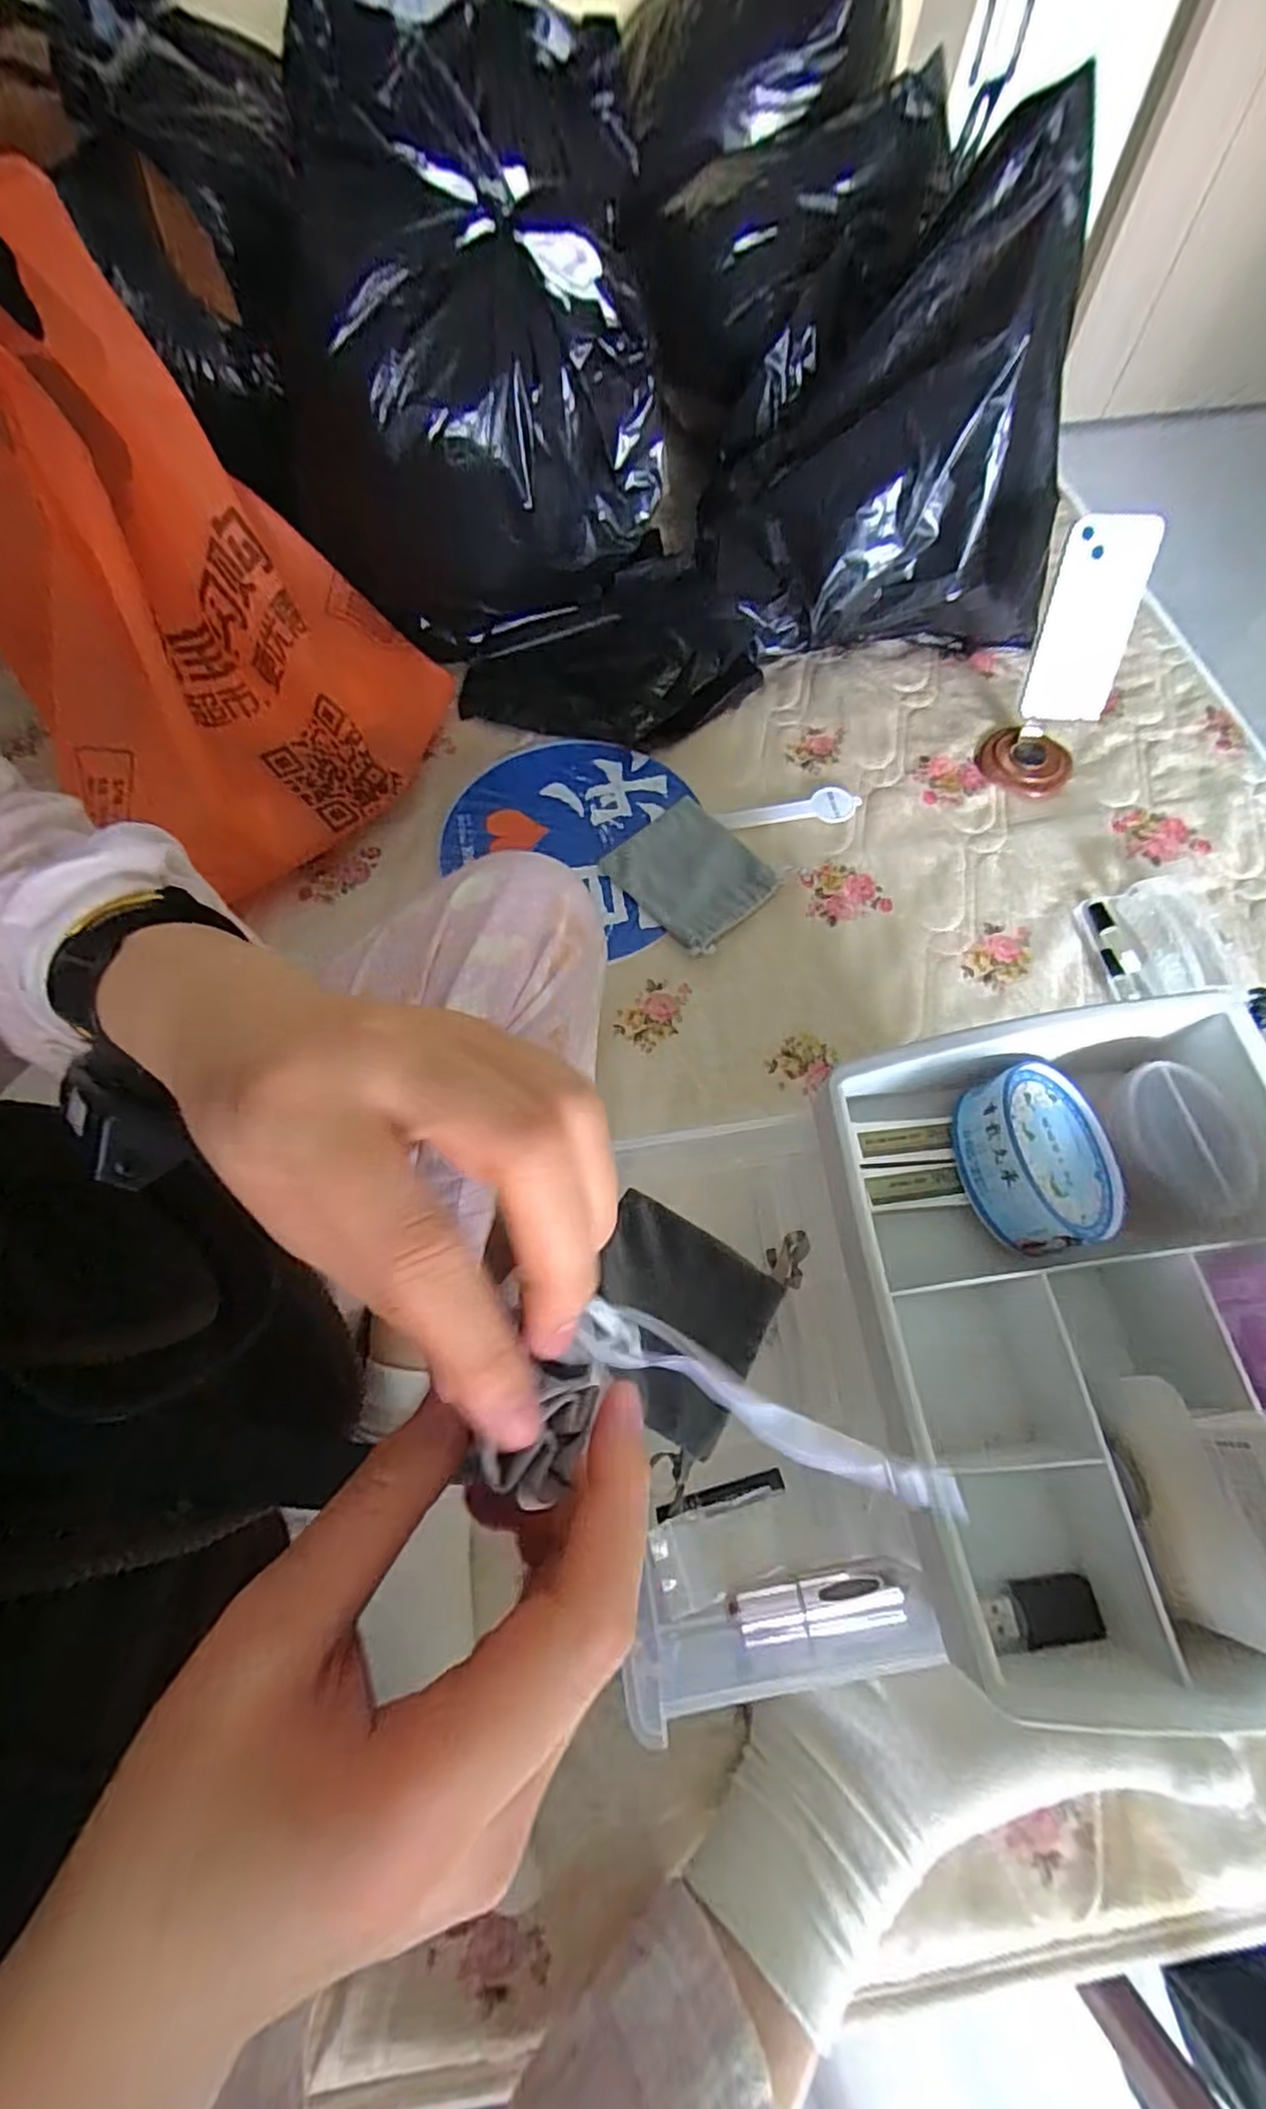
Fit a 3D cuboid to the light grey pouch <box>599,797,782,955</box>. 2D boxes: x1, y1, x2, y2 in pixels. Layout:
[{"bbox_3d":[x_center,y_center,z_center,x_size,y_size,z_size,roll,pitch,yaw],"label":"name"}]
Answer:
[{"bbox_3d":[0.054,-0.168,0.641,0.117,0.014,0.141,-39,70,-14],"label":"light grey pouch"}]

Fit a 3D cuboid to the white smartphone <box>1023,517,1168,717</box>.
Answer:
[{"bbox_3d":[0.399,-0.374,0.603,0.084,0.150,0.013,-5,37,-3],"label":"white smartphone"}]

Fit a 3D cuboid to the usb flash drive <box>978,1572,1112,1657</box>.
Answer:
[{"bbox_3d":[0.148,0.203,0.252,0.040,0.007,0.019,-8,66,-1],"label":"usb flash drive"}]

